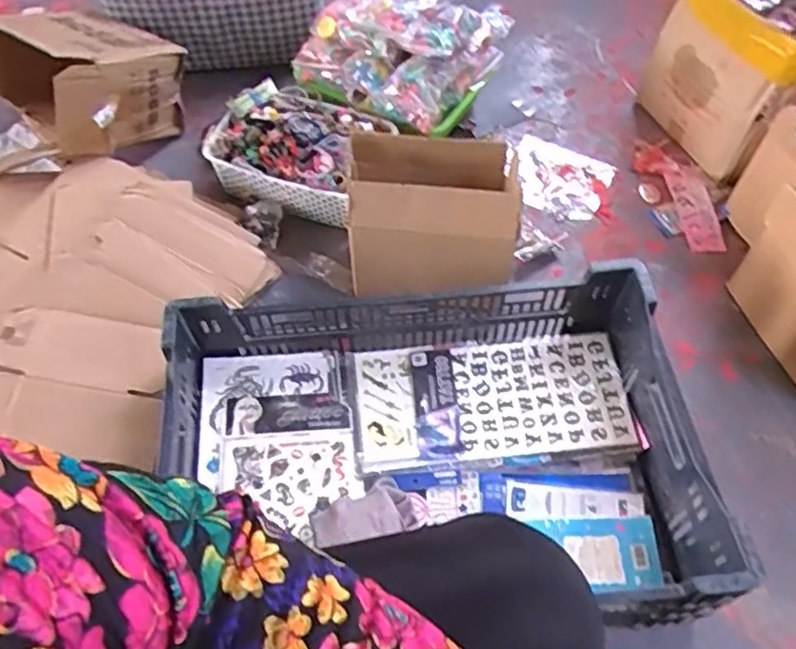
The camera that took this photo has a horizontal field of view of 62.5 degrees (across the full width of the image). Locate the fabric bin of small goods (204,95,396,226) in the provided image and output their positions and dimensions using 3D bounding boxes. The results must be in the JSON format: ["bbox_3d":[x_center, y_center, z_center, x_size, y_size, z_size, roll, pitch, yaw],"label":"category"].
[{"bbox_3d":[-0.173,-0.293,1.111,0.275,0.118,0.182,20,51,13],"label":"fabric bin of small goods"}]

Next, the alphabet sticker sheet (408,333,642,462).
[{"bbox_3d":[0.161,0.095,0.867,0.271,0.007,0.170,-4,56,0],"label":"alphabet sticker sheet"}]

